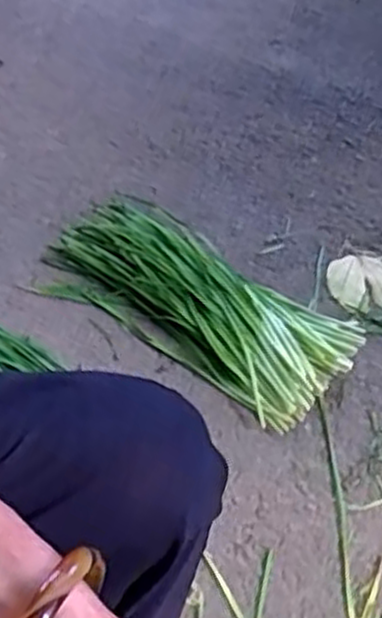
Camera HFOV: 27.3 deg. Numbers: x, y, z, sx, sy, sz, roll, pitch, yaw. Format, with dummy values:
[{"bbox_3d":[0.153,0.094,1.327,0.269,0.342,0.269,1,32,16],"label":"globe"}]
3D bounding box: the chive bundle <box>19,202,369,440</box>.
[{"bbox_3d":[-0.002,-0.021,0.978,0.420,0.061,0.186,28,53,25],"label":"chive bundle"}]

